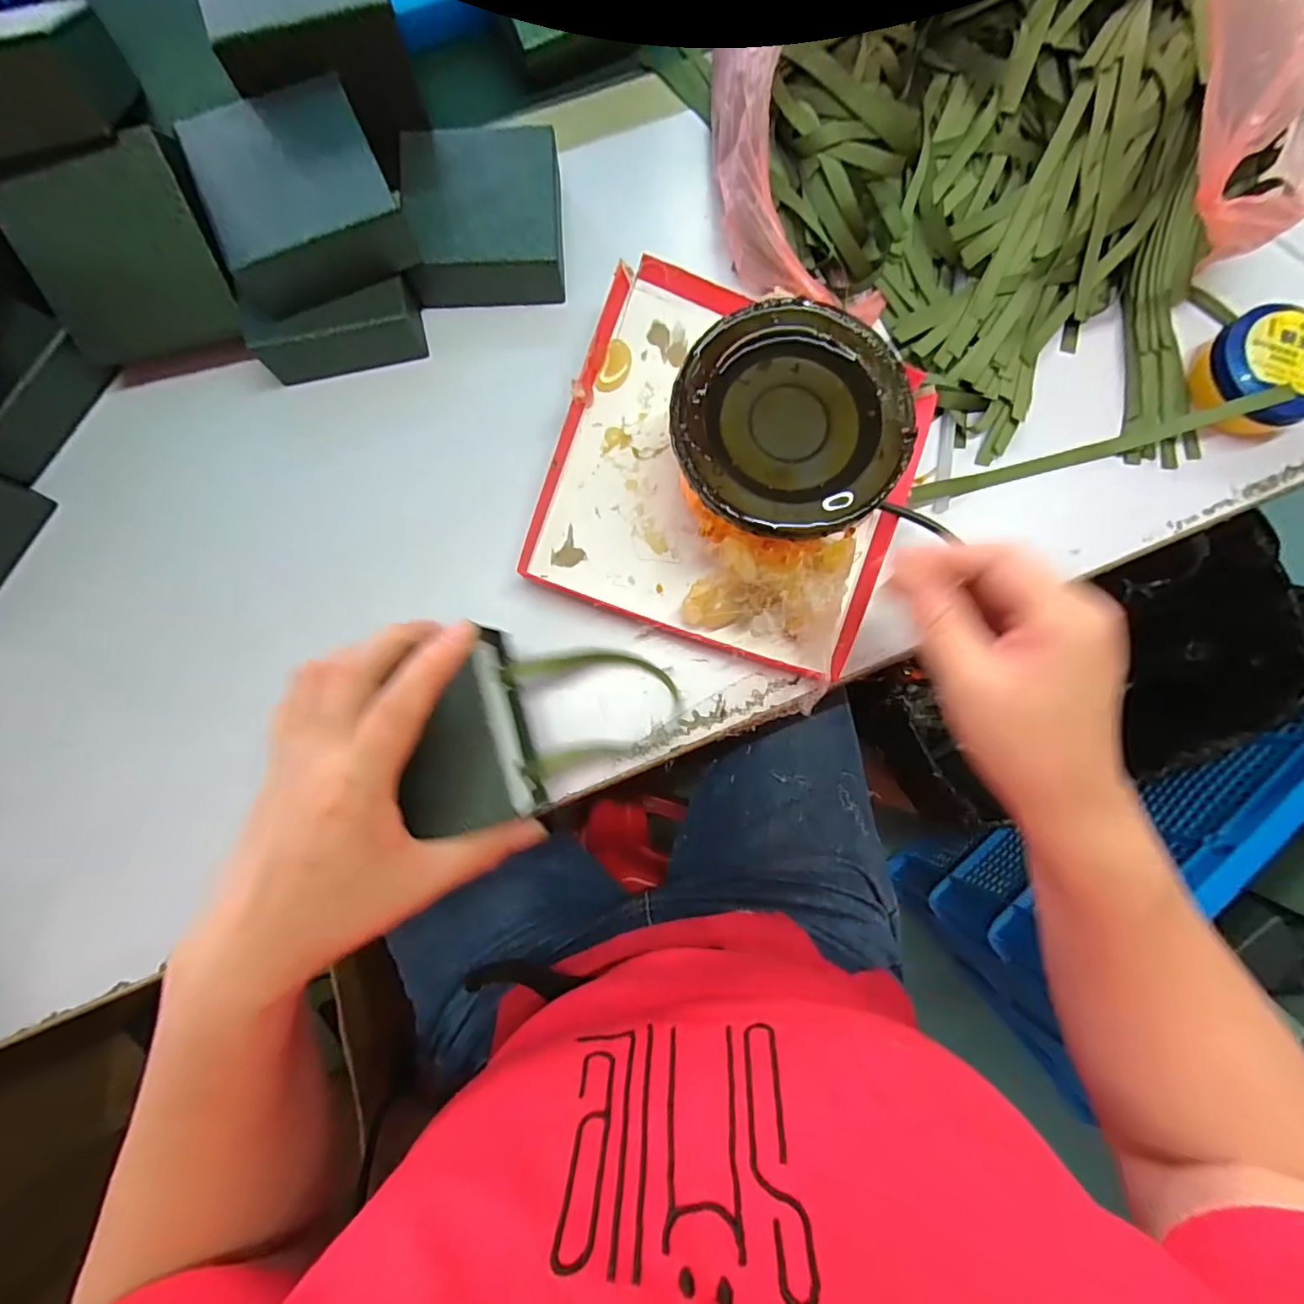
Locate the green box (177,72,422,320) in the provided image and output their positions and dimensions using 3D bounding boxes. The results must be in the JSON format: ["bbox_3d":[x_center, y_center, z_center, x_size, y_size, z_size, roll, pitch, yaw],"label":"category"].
[{"bbox_3d":[-0.190,-0.249,0.309,0.093,0.032,0.100,-19,84,-4],"label":"green box"}]

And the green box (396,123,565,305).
[{"bbox_3d":[-0.103,-0.266,0.354,0.092,0.039,0.102,-2,83,-2],"label":"green box"}]

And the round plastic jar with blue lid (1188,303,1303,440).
[{"bbox_3d":[0.376,-0.171,0.351,0.063,0.036,0.068,0,83,-2],"label":"round plastic jar with blue lid"}]

